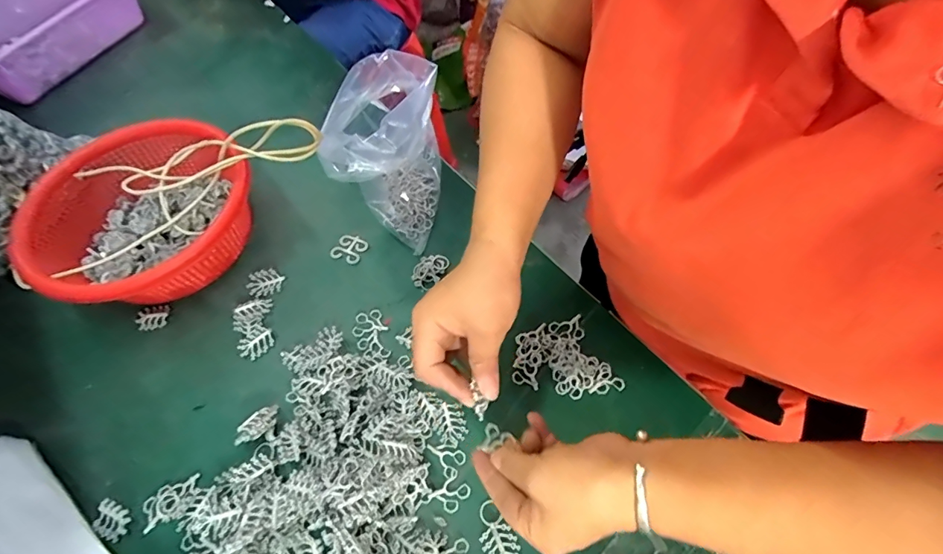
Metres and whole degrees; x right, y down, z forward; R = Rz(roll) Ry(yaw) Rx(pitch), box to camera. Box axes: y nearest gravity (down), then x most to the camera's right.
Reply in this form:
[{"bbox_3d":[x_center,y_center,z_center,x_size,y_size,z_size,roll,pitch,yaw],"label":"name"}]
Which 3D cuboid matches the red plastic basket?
[{"bbox_3d":[-0.350,-0.063,0.473,0.221,0.114,0.213,-2,59,3],"label":"red plastic basket"}]

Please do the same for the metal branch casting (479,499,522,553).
[{"bbox_3d":[0.021,0.210,0.350,0.027,0.006,0.051,-24,61,-10],"label":"metal branch casting"}]

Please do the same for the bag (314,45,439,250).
[{"bbox_3d":[-0.092,-0.141,0.483,0.094,0.140,0.159,4,60,7],"label":"bag"}]

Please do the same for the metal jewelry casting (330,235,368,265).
[{"bbox_3d":[-0.141,-0.033,0.501,0.034,0.004,0.034,20,63,15],"label":"metal jewelry casting"}]

